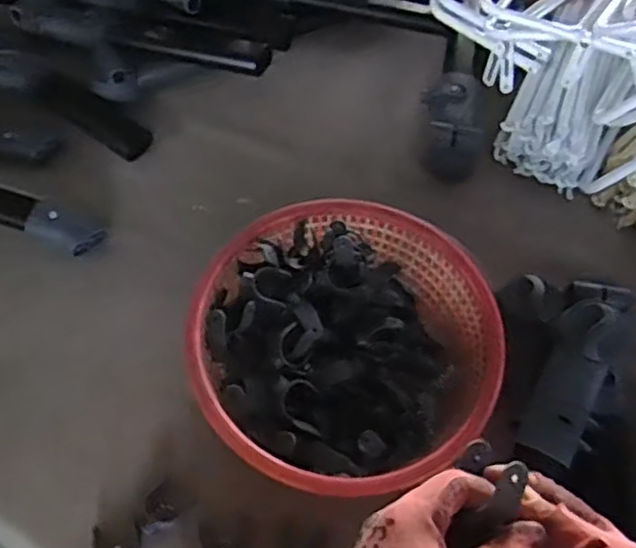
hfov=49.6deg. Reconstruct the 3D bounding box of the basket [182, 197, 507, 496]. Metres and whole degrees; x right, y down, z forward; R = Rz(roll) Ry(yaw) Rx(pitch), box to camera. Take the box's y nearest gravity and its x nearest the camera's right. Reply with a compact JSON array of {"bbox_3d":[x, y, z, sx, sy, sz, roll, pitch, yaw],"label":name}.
[{"bbox_3d":[0.024,0.072,0.701,0.295,0.108,0.281,1,59,-2],"label":"basket"}]

